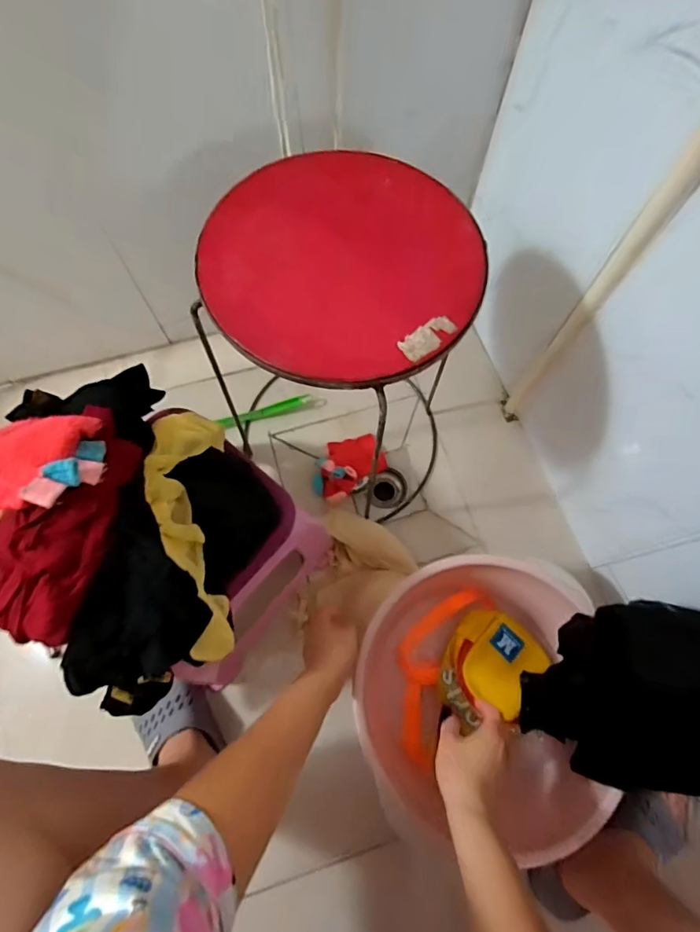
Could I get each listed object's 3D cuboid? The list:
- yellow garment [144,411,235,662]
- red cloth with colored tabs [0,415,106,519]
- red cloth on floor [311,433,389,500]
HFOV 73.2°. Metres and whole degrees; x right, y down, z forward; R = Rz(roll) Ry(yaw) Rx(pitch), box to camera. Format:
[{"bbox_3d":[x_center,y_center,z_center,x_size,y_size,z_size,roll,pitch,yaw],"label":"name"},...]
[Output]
[{"bbox_3d":[-0.159,0.054,0.471,0.070,0.069,0.265,-9,70,-3],"label":"yellow garment"},{"bbox_3d":[-0.267,-0.004,0.389,0.109,0.042,0.095,-14,71,-5],"label":"red cloth with colored tabs"},{"bbox_3d":[-0.008,-0.006,0.851,0.143,0.051,0.100,-36,74,-12],"label":"red cloth on floor"}]

